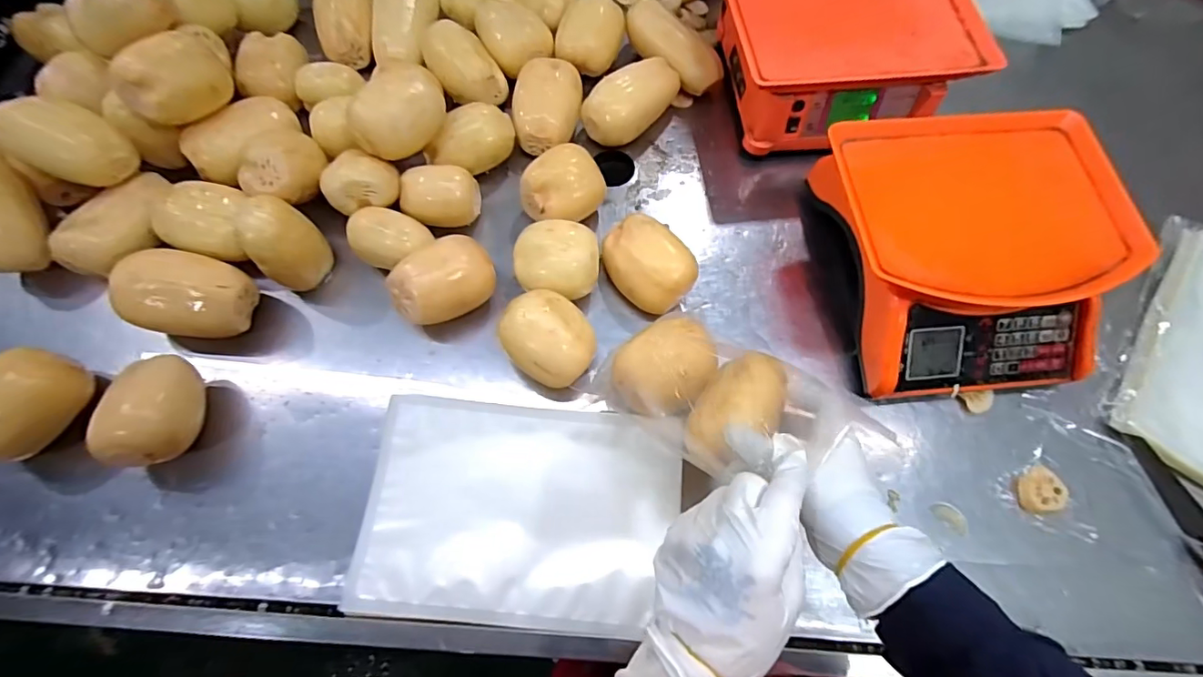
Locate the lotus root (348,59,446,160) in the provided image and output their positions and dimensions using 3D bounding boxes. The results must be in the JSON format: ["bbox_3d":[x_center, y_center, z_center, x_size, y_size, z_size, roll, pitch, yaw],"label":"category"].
[{"bbox_3d":[-0.228,-0.255,0.579,0.107,0.069,0.071,-42,75,-15],"label":"lotus root"}]

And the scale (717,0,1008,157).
[{"bbox_3d":[0.299,-0.393,0.662,0.291,0.098,0.261,-9,69,-5],"label":"scale"}]

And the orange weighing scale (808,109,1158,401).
[{"bbox_3d":[0.396,-0.093,0.557,0.280,0.114,0.288,-8,69,-4],"label":"orange weighing scale"}]

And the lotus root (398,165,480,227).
[{"bbox_3d":[-0.190,-0.167,0.598,0.085,0.057,0.057,-6,69,-3],"label":"lotus root"}]

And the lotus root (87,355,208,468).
[{"bbox_3d":[-0.437,0.075,0.506,0.069,0.080,0.104,-12,69,-6],"label":"lotus root"}]

